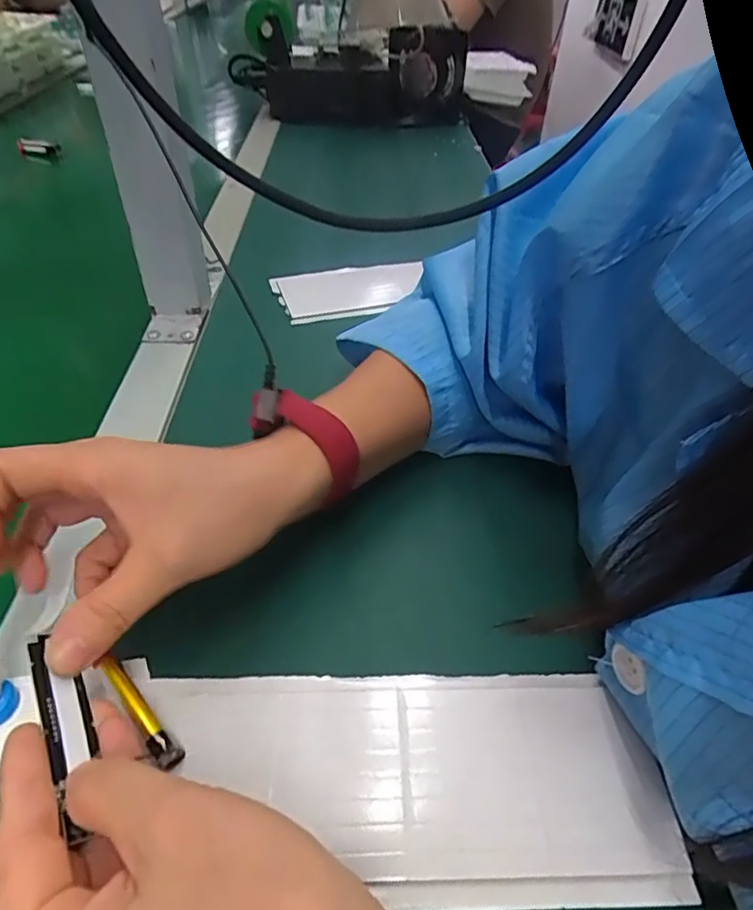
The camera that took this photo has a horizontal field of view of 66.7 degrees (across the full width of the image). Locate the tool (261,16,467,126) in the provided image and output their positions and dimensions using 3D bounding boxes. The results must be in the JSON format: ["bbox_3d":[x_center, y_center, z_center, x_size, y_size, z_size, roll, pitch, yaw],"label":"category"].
[{"bbox_3d":[-0.009,-0.543,0.820,0.286,0.116,0.074,-9,44,-11],"label":"tool"}]

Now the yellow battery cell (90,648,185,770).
[{"bbox_3d":[-0.088,0.095,0.213,0.008,0.013,0.046,-34,74,-33],"label":"yellow battery cell"}]

